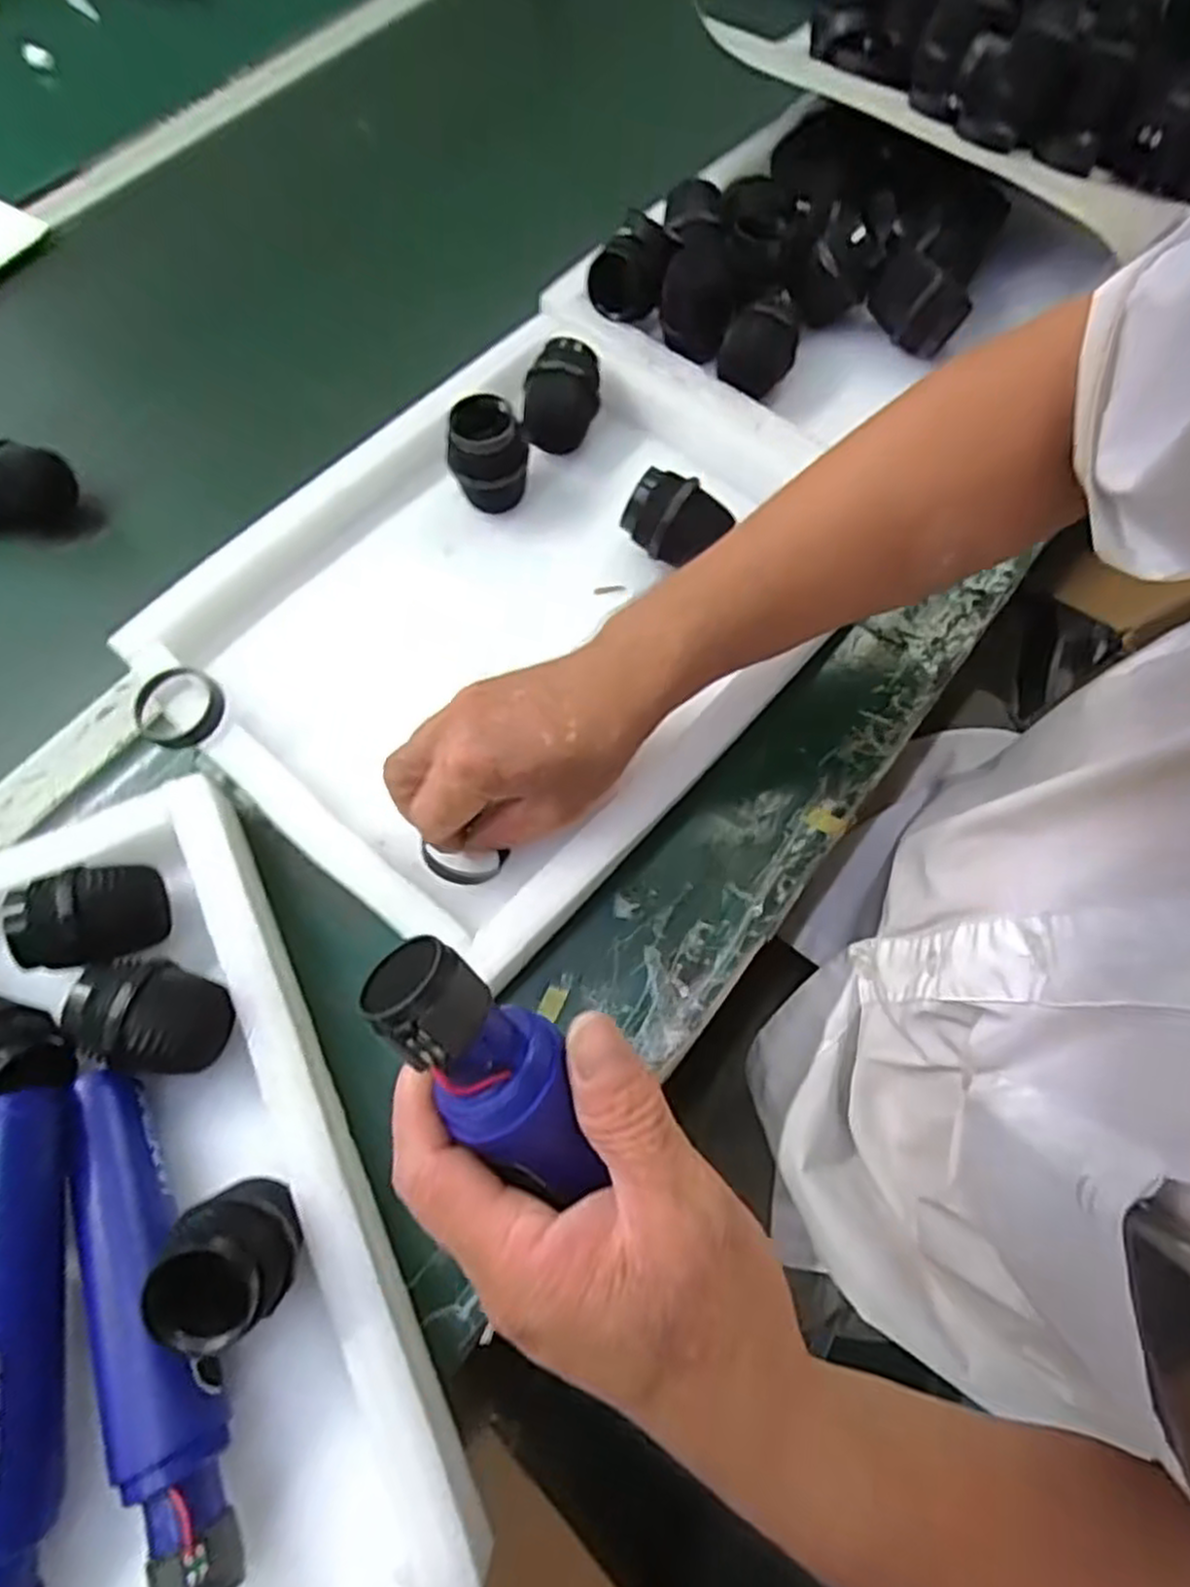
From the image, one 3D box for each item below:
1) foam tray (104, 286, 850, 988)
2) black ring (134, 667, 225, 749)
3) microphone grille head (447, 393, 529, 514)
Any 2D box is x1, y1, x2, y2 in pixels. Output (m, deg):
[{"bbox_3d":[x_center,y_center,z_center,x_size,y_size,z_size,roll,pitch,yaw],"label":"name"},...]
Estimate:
[{"bbox_3d":[-0.042,-0.115,0.446,0.290,0.053,0.364,38,74,16],"label":"foam tray"},{"bbox_3d":[-0.221,-0.045,0.404,0.050,0.007,0.043,15,67,8],"label":"black ring"},{"bbox_3d":[-0.062,-0.201,0.460,0.046,0.051,0.048,-7,68,-1],"label":"microphone grille head"}]

